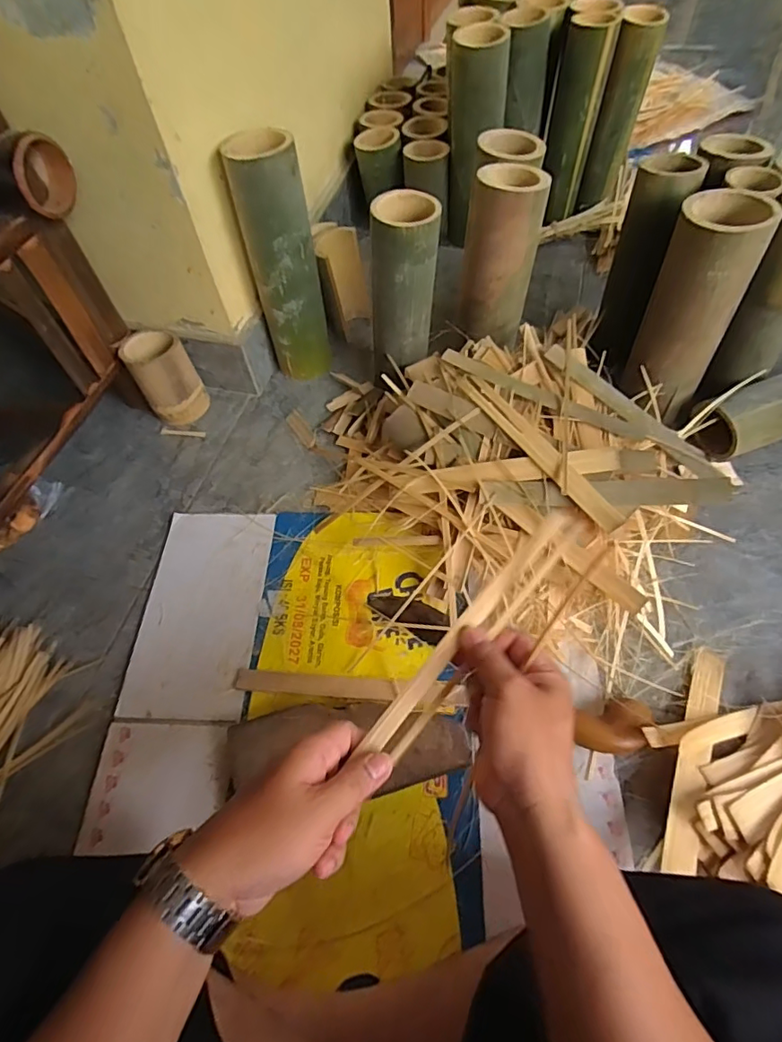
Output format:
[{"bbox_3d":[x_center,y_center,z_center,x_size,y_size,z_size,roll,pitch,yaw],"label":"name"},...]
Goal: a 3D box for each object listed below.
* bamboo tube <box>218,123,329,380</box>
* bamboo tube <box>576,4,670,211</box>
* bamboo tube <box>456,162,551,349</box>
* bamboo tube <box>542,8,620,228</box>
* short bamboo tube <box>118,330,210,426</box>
[{"bbox_3d":[-0.156,-0.369,0.781,0.094,0.320,0.092,-18,57,-7],"label":"bamboo tube"},{"bbox_3d":[0.397,-0.704,0.930,0.073,0.269,0.060,15,59,14],"label":"bamboo tube"},{"bbox_3d":[0.151,-0.365,0.751,0.102,0.211,0.089,11,58,11],"label":"bamboo tube"},{"bbox_3d":[0.321,-0.703,0.944,0.083,0.281,0.091,13,59,13],"label":"bamboo tube"},{"bbox_3d":[-0.345,-0.217,0.828,0.084,0.129,0.089,-2,57,3],"label":"short bamboo tube"}]

